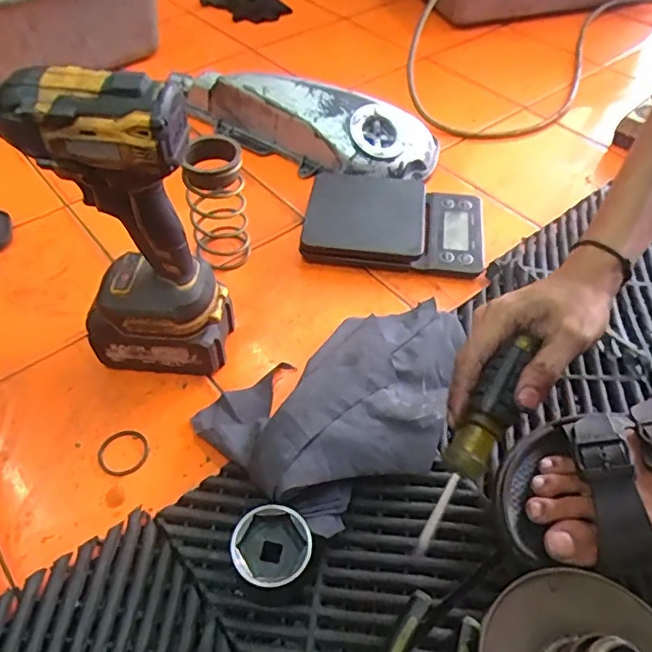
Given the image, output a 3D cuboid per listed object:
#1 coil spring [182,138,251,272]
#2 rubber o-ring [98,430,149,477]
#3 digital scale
[{"bbox_3d":[-0.108,-0.118,0.564,0.057,0.131,0.051,-14,51,-12],"label":"coil spring"},{"bbox_3d":[-0.165,0.103,0.458,0.040,0.004,0.038,0,49,0],"label":"rubber o-ring"},{"bbox_3d":[0.075,-0.117,0.628,0.191,0.032,0.148,4,49,3],"label":"digital scale"}]

